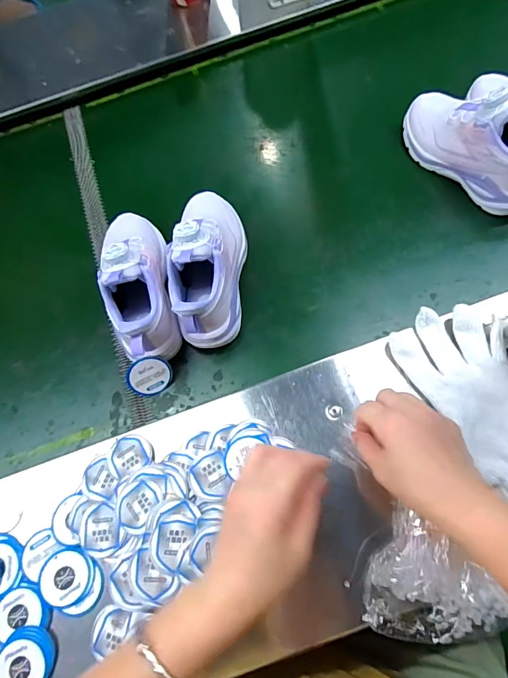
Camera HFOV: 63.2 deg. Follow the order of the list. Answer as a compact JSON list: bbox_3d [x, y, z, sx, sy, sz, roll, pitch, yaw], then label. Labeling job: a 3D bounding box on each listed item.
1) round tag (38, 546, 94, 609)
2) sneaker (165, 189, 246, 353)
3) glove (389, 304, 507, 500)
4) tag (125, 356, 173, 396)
[{"bbox_3d":[-0.177,0.223,0.387,0.047,0.006,0.049,0,64,-1],"label":"round tag"},{"bbox_3d":[-0.052,-0.096,0.480,0.077,0.097,0.203,3,64,0],"label":"sneaker"},{"bbox_3d":[0.230,0.062,0.401,0.099,0.032,0.218,-23,67,-12],"label":"glove"},{"bbox_3d":[-0.119,0.043,0.471,0.048,0.049,0.006,-35,33,-10],"label":"tag"}]

